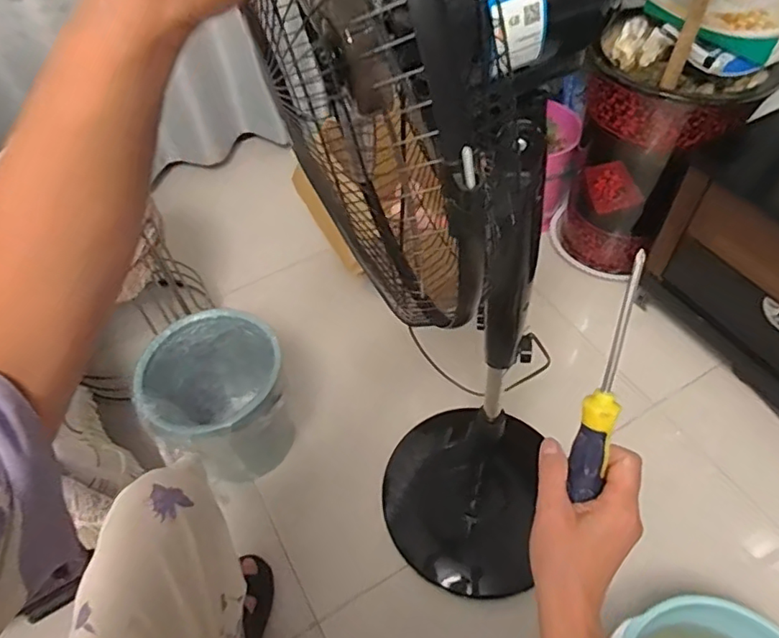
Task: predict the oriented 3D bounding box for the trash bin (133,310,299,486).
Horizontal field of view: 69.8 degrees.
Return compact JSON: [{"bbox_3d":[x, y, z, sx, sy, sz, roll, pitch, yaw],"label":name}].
[{"bbox_3d":[-0.298,0.162,1.044,0.242,0.258,0.242,-20,54,-12],"label":"trash bin"}]

